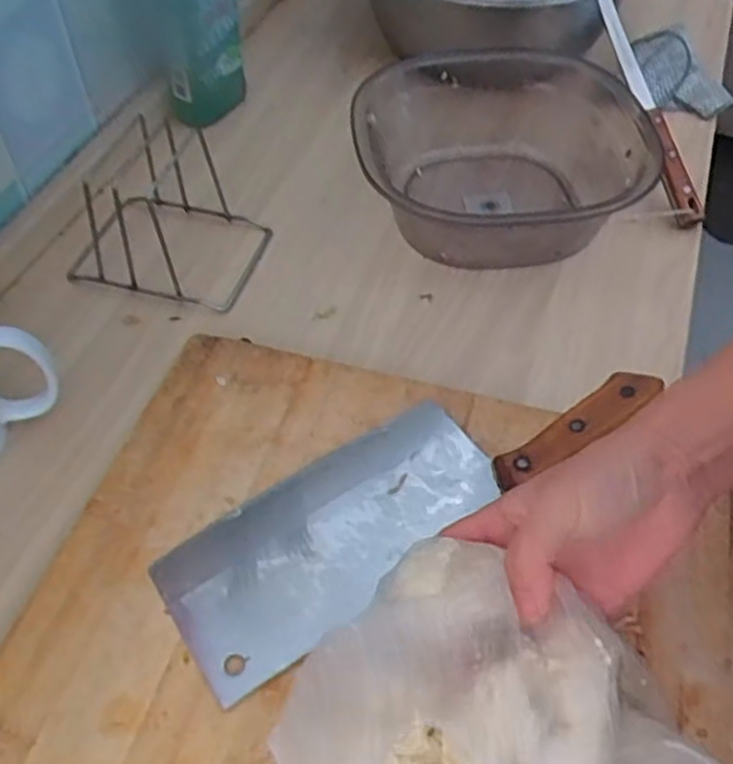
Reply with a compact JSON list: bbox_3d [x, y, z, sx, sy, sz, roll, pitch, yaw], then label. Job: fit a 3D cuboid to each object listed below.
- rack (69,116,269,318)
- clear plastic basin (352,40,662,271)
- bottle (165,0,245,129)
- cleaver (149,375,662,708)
[{"bbox_3d":[-0.155,-0.129,0.570,0.146,0.078,0.102,13,51,12],"label":"rack"},{"bbox_3d":[0.104,-0.179,0.606,0.225,0.084,0.241,0,51,0],"label":"clear plastic basin"},{"bbox_3d":[-0.146,-0.322,0.652,0.063,0.202,0.051,2,50,2],"label":"bottle"},{"bbox_3d":[0.022,0.055,0.430,0.279,0.036,0.091,-29,55,-22],"label":"cleaver"}]

